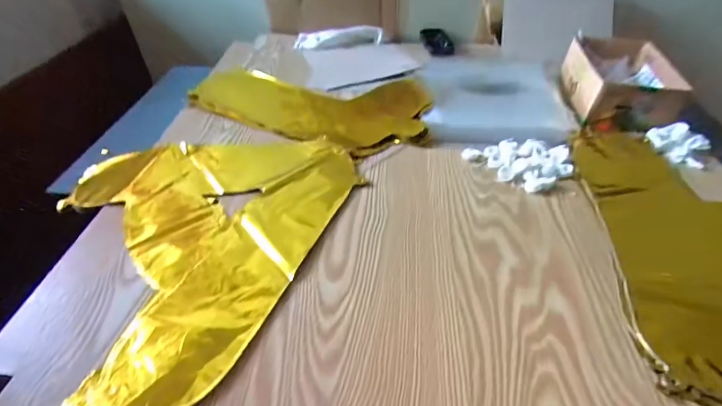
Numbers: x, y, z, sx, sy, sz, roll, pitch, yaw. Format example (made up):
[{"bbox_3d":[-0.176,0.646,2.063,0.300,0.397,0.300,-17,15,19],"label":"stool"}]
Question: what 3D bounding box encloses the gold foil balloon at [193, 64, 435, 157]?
[{"bbox_3d":[-0.084,-0.180,0.672,0.412,0.030,0.216,20,47,21],"label":"gold foil balloon"}]

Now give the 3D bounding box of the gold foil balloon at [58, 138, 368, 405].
[{"bbox_3d":[-0.150,0.018,0.456,0.323,0.016,0.364,-20,46,-19],"label":"gold foil balloon"}]

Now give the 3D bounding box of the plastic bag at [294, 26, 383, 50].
[{"bbox_3d":[-0.047,-0.347,0.834,0.181,0.025,0.063,-4,43,-3],"label":"plastic bag"}]

